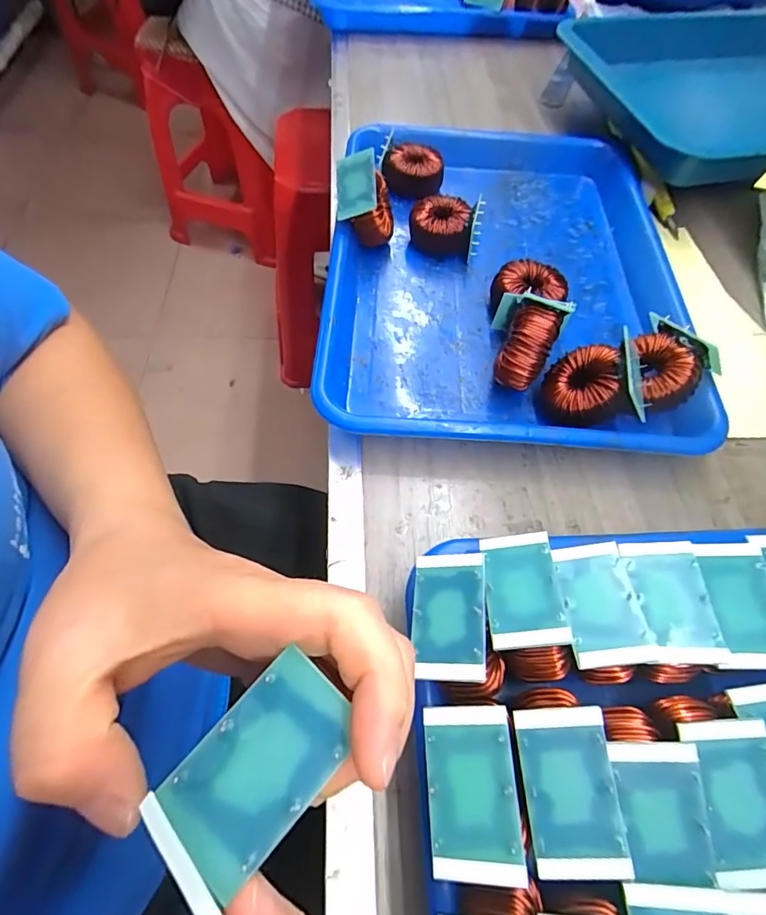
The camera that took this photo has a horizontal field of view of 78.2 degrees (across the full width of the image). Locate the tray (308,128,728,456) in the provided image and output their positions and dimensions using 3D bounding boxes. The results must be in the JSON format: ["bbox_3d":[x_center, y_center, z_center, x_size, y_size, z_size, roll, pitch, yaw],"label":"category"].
[{"bbox_3d":[0.087,-0.147,0.352,0.246,0.047,0.325,5,60,0],"label":"tray"}]

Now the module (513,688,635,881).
[{"bbox_3d":[0.064,0.112,0.163,0.029,0.016,0.054,-4,60,-3],"label":"module"}]

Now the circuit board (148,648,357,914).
[{"bbox_3d":[-0.030,0.077,0.119,0.029,0.004,0.047,42,74,15],"label":"circuit board"}]

